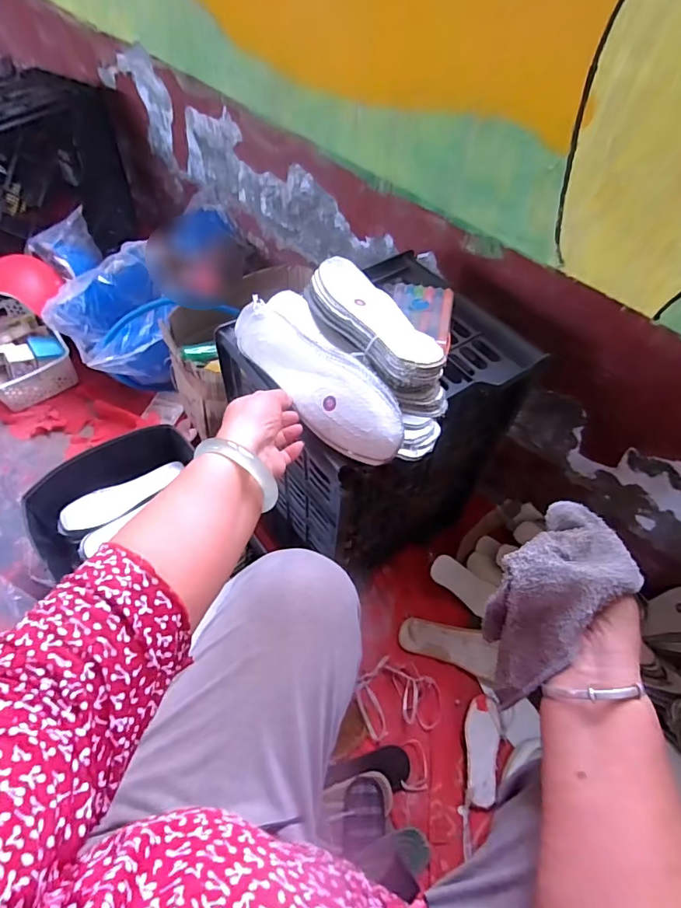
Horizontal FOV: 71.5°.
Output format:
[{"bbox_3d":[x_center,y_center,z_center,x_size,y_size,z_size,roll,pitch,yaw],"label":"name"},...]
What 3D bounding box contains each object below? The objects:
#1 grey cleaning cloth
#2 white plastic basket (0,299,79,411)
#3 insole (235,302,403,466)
[{"bbox_3d":[0.154,0.118,0.357,0.078,0.050,0.158,29,96,15],"label":"grey cleaning cloth"},{"bbox_3d":[-0.788,-0.251,1.141,0.194,0.087,0.300,-35,65,-25],"label":"white plastic basket"},{"bbox_3d":[-0.030,-0.078,0.515,0.246,0.080,0.028,39,17,24],"label":"insole"}]

